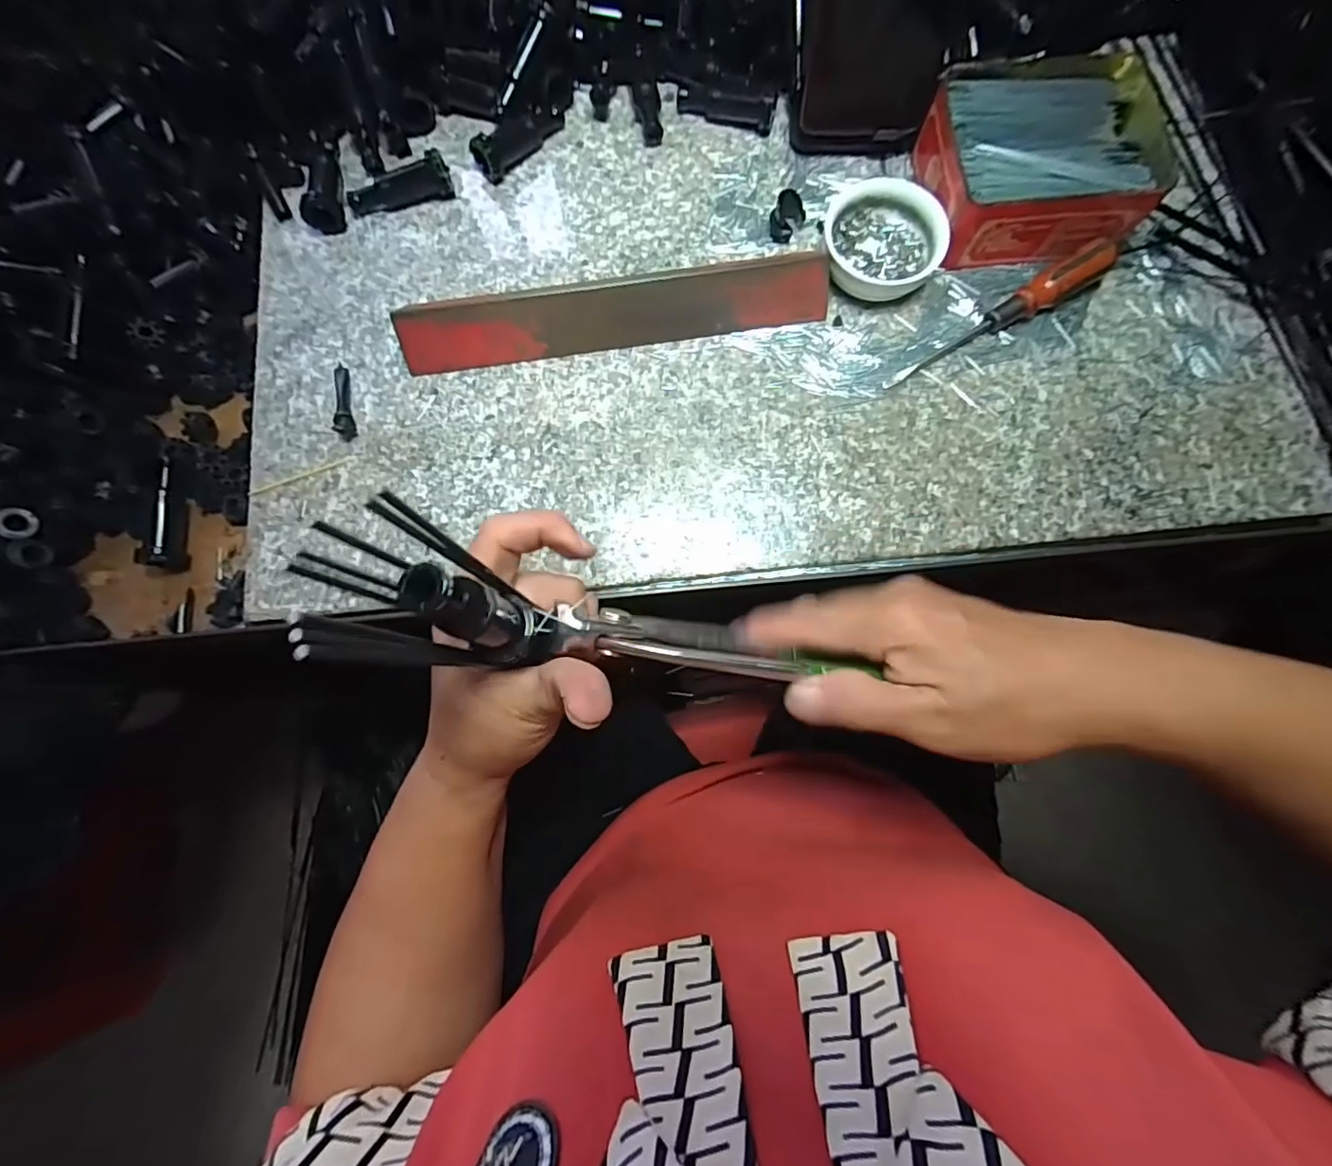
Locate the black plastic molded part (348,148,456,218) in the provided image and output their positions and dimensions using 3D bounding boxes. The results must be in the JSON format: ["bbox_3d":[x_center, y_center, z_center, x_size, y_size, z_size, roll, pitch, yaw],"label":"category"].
[{"bbox_3d":[-0.171,-0.252,0.362,0.067,0.021,0.016,-19,79,-2],"label":"black plastic molded part"}]

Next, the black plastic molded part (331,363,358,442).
[{"bbox_3d":[-0.195,-0.110,0.339,0.011,0.008,0.049,-15,79,-1],"label":"black plastic molded part"}]

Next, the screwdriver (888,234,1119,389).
[{"bbox_3d":[0.197,-0.158,0.335,0.145,0.021,0.018,-29,79,-4],"label":"screwdriver"}]

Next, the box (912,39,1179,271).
[{"bbox_3d":[0.229,-0.263,0.349,0.128,0.041,0.114,-5,79,1],"label":"box"}]

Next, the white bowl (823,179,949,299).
[{"bbox_3d":[0.131,-0.208,0.344,0.068,0.024,0.069,0,79,2],"label":"white bowl"}]

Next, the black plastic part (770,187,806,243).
[{"bbox_3d":[0.075,-0.228,0.353,0.016,0.025,0.021,37,82,8],"label":"black plastic part"}]

